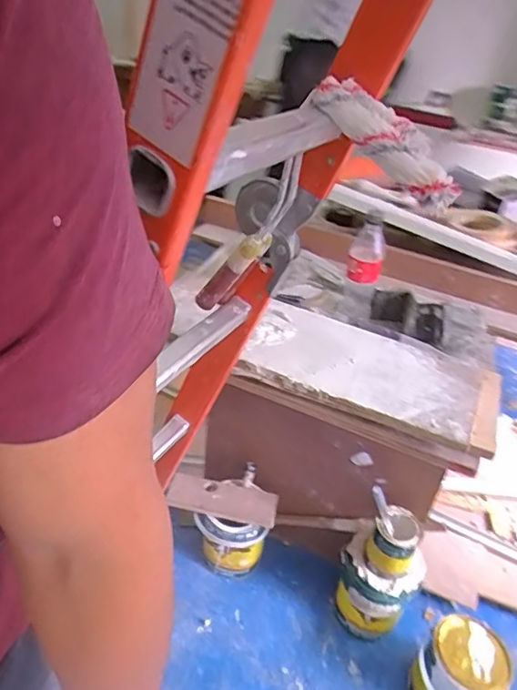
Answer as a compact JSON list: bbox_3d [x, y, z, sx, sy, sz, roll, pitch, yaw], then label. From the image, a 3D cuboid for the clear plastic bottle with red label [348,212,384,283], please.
[{"bbox_3d":[0.205,-0.181,0.996,0.061,0.121,0.072,12,33,5],"label":"clear plastic bottle with red label"}]

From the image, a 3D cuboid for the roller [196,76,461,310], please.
[{"bbox_3d":[0.038,-0.127,0.583,0.162,0.321,0.070,47,42,-6],"label":"roller"}]

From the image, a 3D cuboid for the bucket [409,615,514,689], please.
[{"bbox_3d":[0.425,0.733,1.154,0.176,0.209,0.187,24,38,24],"label":"bucket"}]

